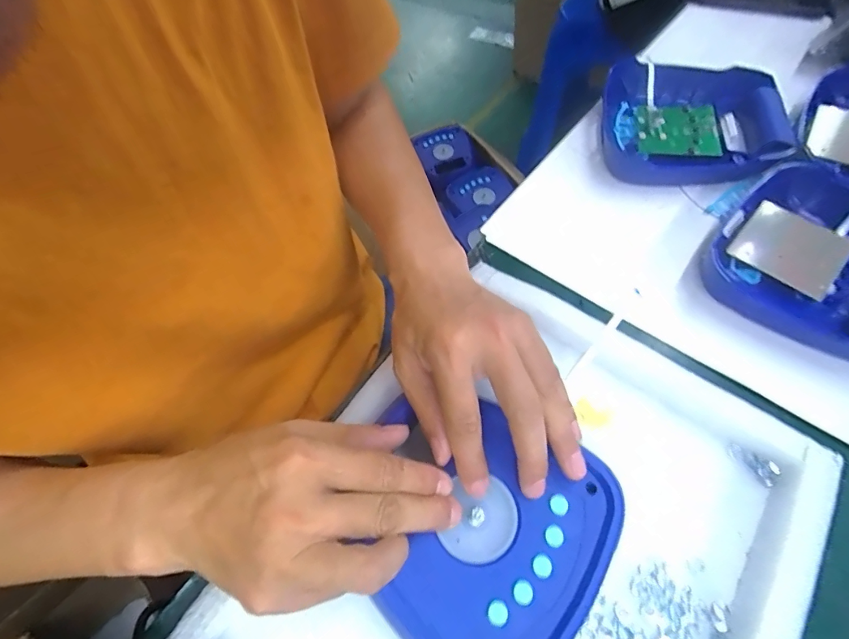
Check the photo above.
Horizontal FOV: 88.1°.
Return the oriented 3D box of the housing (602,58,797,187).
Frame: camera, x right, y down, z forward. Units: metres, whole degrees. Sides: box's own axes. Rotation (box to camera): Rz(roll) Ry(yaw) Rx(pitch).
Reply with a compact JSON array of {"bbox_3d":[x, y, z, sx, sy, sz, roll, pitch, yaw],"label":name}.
[{"bbox_3d":[0.291,-0.217,0.487,0.177,0.041,0.182,4,62,8],"label":"housing"}]

